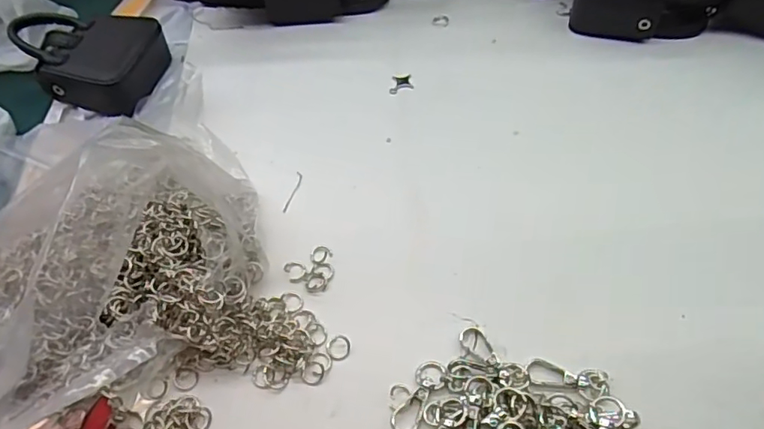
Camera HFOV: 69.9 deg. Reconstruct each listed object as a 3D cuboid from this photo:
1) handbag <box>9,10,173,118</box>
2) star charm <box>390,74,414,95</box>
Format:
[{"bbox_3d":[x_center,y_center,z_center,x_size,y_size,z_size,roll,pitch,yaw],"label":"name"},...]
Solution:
[{"bbox_3d":[-0.219,-0.115,0.403,0.095,0.041,0.074,8,57,9],"label":"handbag"},{"bbox_3d":[0.014,-0.098,0.403,0.018,0.004,0.018,-7,56,-2],"label":"star charm"}]

